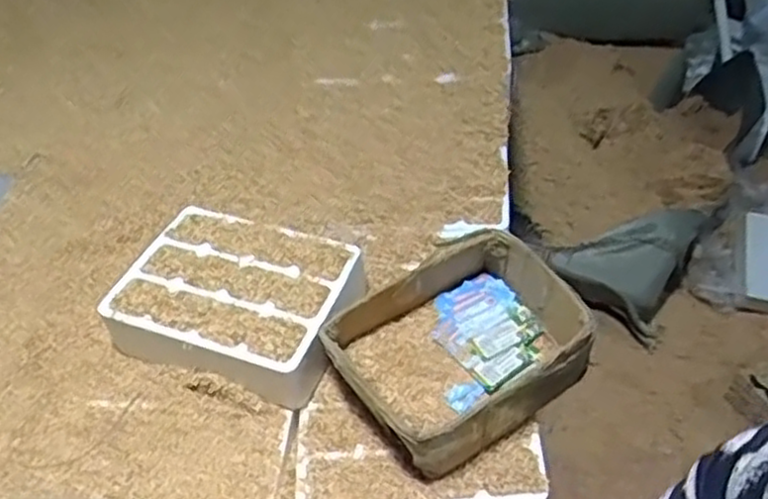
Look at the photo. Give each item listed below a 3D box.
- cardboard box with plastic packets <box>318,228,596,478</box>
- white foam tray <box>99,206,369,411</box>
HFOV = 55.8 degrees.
[{"bbox_3d":[0.075,0.099,0.743,0.236,0.082,0.187,-26,47,-19],"label":"cardboard box with plastic packets"},{"bbox_3d":[-0.162,0.057,0.819,0.252,0.076,0.189,12,47,19],"label":"white foam tray"}]

